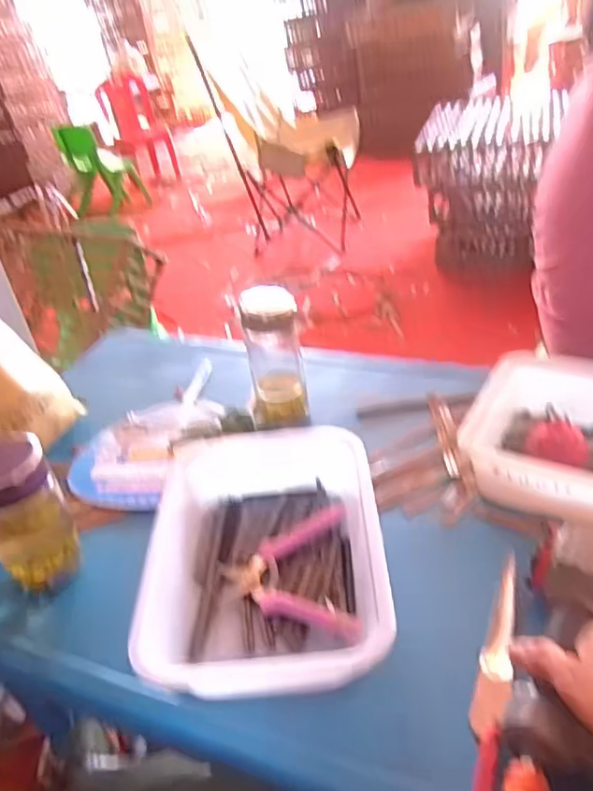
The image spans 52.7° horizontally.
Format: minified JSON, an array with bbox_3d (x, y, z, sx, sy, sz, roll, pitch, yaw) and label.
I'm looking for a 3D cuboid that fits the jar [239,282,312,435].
[{"bbox_3d":[-0.026,-0.043,0.748,0.070,0.164,0.067,-5,34,3],"label":"jar"}]

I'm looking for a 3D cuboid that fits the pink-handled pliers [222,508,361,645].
[{"bbox_3d":[-0.009,0.163,0.575,0.122,0.013,0.154,-6,34,2],"label":"pink-handled pliers"}]

